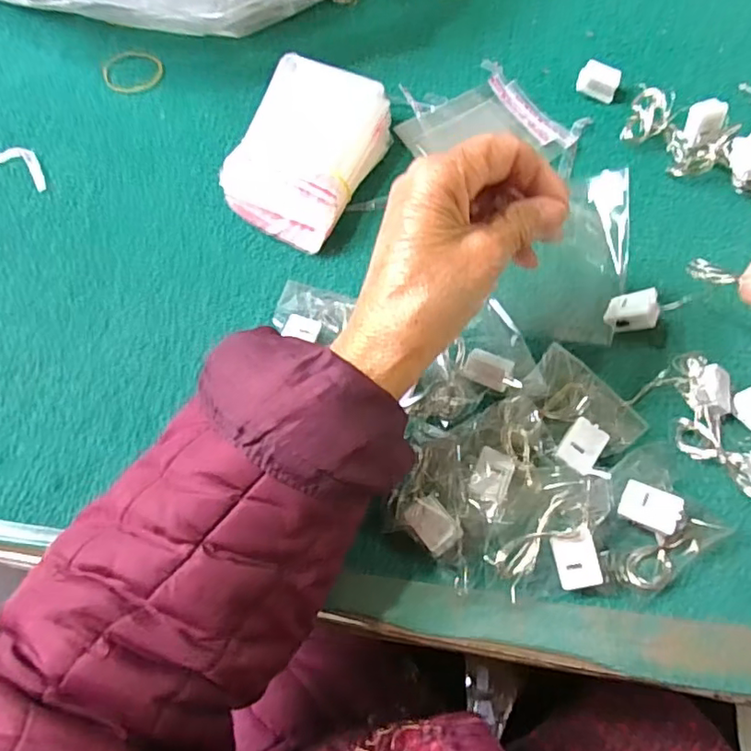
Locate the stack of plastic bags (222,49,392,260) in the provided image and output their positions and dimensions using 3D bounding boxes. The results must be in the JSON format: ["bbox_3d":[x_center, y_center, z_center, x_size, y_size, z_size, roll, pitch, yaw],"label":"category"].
[{"bbox_3d":[-0.044,-0.149,0.380,0.081,0.035,0.122,21,69,10],"label":"stack of plastic bags"}]

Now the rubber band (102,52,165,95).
[{"bbox_3d":[-0.185,-0.232,0.435,0.043,0.004,0.045,-1,67,1],"label":"rubber band"}]

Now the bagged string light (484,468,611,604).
[{"bbox_3d":[0.086,0.077,0.288,0.057,0.014,0.061,11,67,6],"label":"bagged string light"}]

